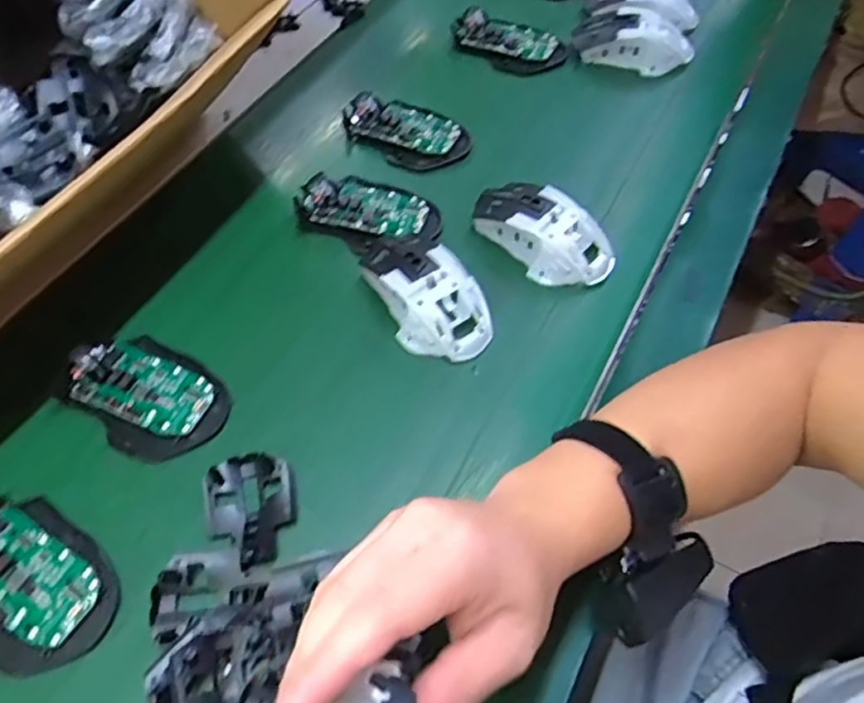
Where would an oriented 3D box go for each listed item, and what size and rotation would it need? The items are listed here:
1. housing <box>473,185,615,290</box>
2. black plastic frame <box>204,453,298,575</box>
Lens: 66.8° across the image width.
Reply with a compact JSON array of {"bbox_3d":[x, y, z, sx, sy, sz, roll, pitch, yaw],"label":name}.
[{"bbox_3d":[0.084,-0.093,0.504,0.115,0.038,0.058,35,63,21],"label":"housing"},{"bbox_3d":[-0.108,0.095,0.393,0.052,0.012,0.070,-14,58,-9],"label":"black plastic frame"}]

